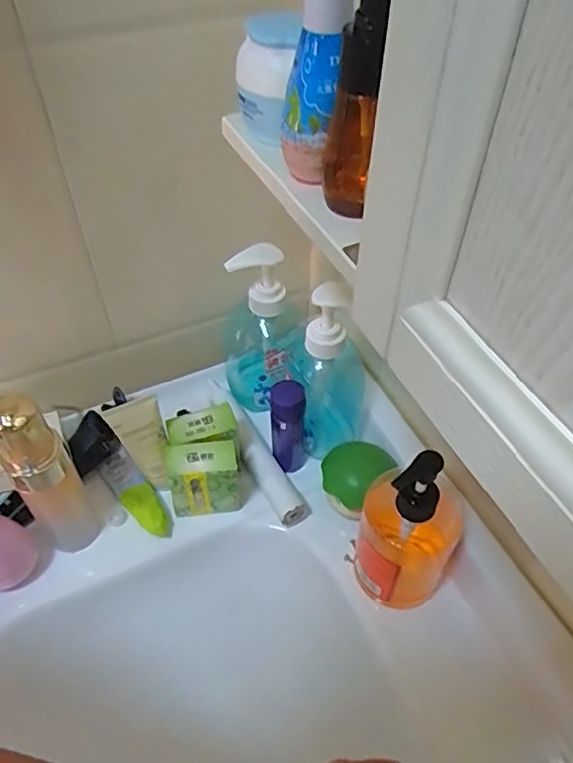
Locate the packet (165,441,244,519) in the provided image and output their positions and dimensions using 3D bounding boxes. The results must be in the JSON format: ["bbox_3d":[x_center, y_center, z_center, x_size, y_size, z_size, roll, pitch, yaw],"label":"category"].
[{"bbox_3d":[-0.073,0.091,0.526,0.061,0.080,0.029,-4,50,-4],"label":"packet"}]

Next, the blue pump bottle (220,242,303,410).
[{"bbox_3d":[-0.027,-0.051,0.565,0.069,0.181,0.064,0,49,0],"label":"blue pump bottle"}]

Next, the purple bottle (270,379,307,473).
[{"bbox_3d":[0.003,0.044,0.548,0.033,0.109,0.030,-1,49,-1],"label":"purple bottle"}]

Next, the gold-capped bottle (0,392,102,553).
[{"bbox_3d":[-0.196,0.075,0.468,0.049,0.176,0.055,-31,56,-24],"label":"gold-capped bottle"}]

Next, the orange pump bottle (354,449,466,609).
[{"bbox_3d":[0.098,0.116,0.458,0.079,0.167,0.077,17,51,14],"label":"orange pump bottle"}]

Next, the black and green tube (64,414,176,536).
[{"bbox_3d":[-0.157,0.090,0.548,0.048,0.047,0.143,-35,58,-26],"label":"black and green tube"}]

